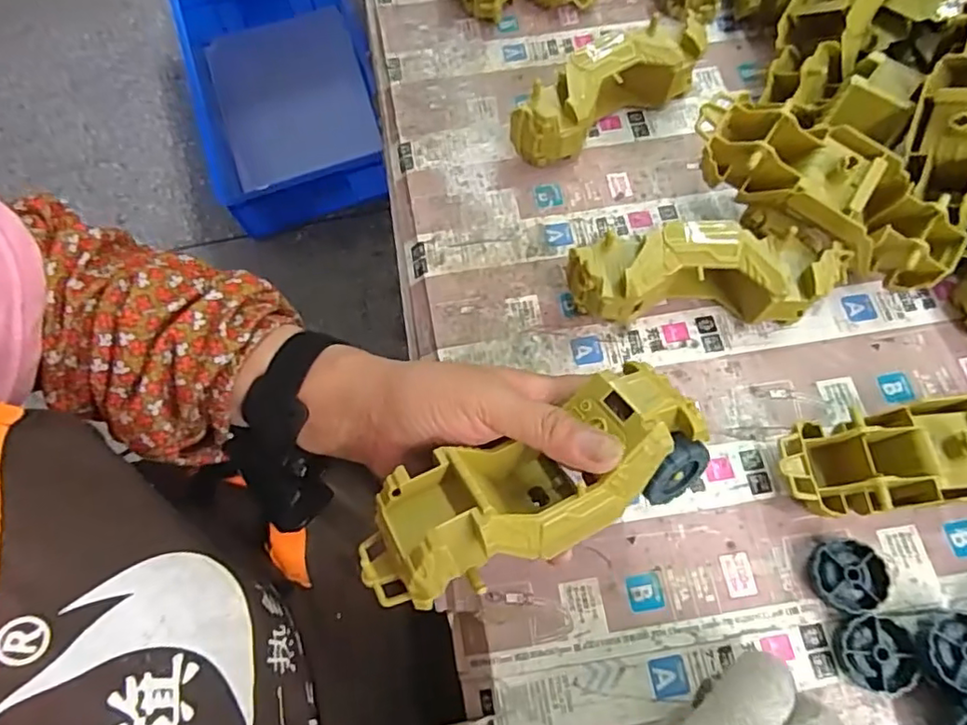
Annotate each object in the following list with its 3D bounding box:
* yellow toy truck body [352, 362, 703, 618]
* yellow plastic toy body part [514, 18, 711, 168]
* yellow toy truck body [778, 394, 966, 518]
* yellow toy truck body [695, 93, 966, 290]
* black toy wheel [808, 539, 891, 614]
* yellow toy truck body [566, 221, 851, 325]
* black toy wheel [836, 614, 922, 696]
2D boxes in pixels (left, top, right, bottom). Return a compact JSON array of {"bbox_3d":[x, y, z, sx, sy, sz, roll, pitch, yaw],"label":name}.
[{"bbox_3d":[0.024,0.057,0.285,0.170,0.053,0.061,-24,69,-12],"label":"yellow toy truck body"},{"bbox_3d":[0.098,-0.208,0.458,0.169,0.057,0.048,-33,71,-9],"label":"yellow plastic toy body part"},{"bbox_3d":[0.256,0.052,0.338,0.176,0.055,0.054,-5,69,1],"label":"yellow toy truck body"},{"bbox_3d":[0.217,-0.110,0.382,0.175,0.046,0.058,35,74,15],"label":"yellow toy truck body"},{"bbox_3d":[0.204,0.120,0.337,0.038,0.012,0.037,-1,69,3],"label":"black toy wheel"},{"bbox_3d":[0.140,-0.053,0.388,0.166,0.056,0.049,-2,69,2],"label":"yellow toy truck body"},{"bbox_3d":[0.210,0.157,0.323,0.038,0.012,0.038,-1,69,3],"label":"black toy wheel"}]

